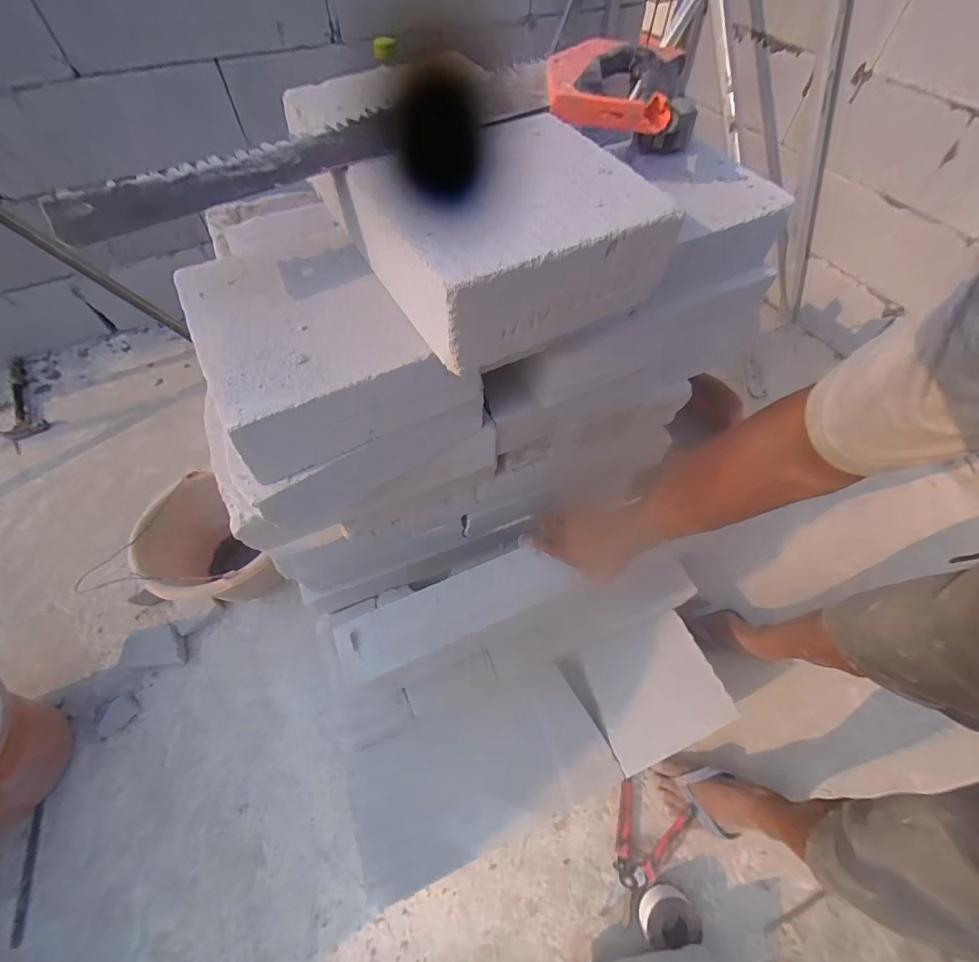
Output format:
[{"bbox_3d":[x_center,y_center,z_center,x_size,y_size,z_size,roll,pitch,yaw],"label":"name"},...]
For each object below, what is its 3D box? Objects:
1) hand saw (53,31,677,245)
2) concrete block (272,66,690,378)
[{"bbox_3d":[-0.057,-0.299,0.362,0.538,0.040,0.095,-23,61,-15],"label":"hand saw"},{"bbox_3d":[-0.020,-0.246,0.383,0.191,0.079,0.300,-27,62,-17],"label":"concrete block"}]

